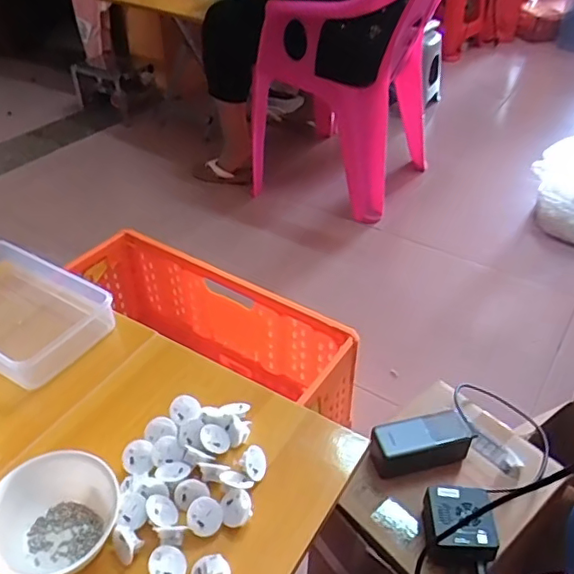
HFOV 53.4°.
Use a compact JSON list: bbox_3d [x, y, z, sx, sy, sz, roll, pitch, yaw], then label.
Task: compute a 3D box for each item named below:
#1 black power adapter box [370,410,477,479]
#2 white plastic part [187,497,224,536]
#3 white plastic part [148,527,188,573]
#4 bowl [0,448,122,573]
[{"bbox_3d":[0.184,0.217,0.792,0.137,0.049,0.062,-11,41,-14],"label":"black power adapter box"},{"bbox_3d":[-0.077,0.214,0.533,0.031,0.015,0.033,-5,70,-15],"label":"white plastic part"},{"bbox_3d":[-0.106,0.241,0.508,0.031,0.022,0.045,-4,40,-6],"label":"white plastic part"},{"bbox_3d":[-0.213,0.214,0.524,0.115,0.058,0.115,0,40,0],"label":"bowl"}]

